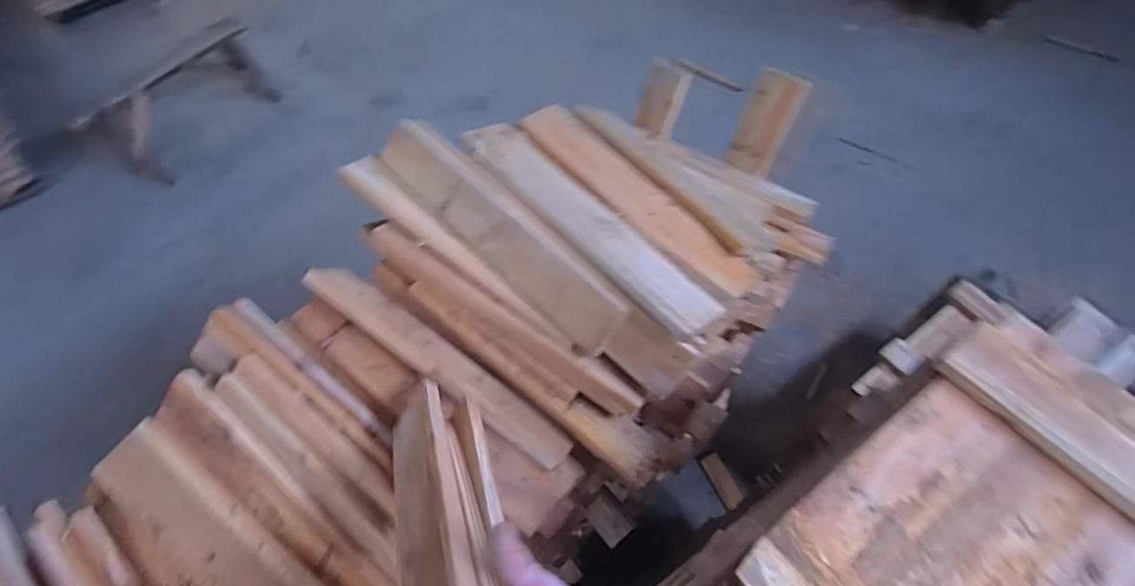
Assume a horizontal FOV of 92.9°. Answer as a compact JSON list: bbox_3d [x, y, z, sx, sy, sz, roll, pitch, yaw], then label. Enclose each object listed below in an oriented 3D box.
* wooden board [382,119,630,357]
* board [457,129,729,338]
[{"bbox_3d":[-0.110,-0.100,0.825,0.487,0.033,0.100,42,107,19],"label":"wooden board"},{"bbox_3d":[0.022,-0.116,0.806,0.106,0.032,0.490,-33,62,-20],"label":"board"}]

